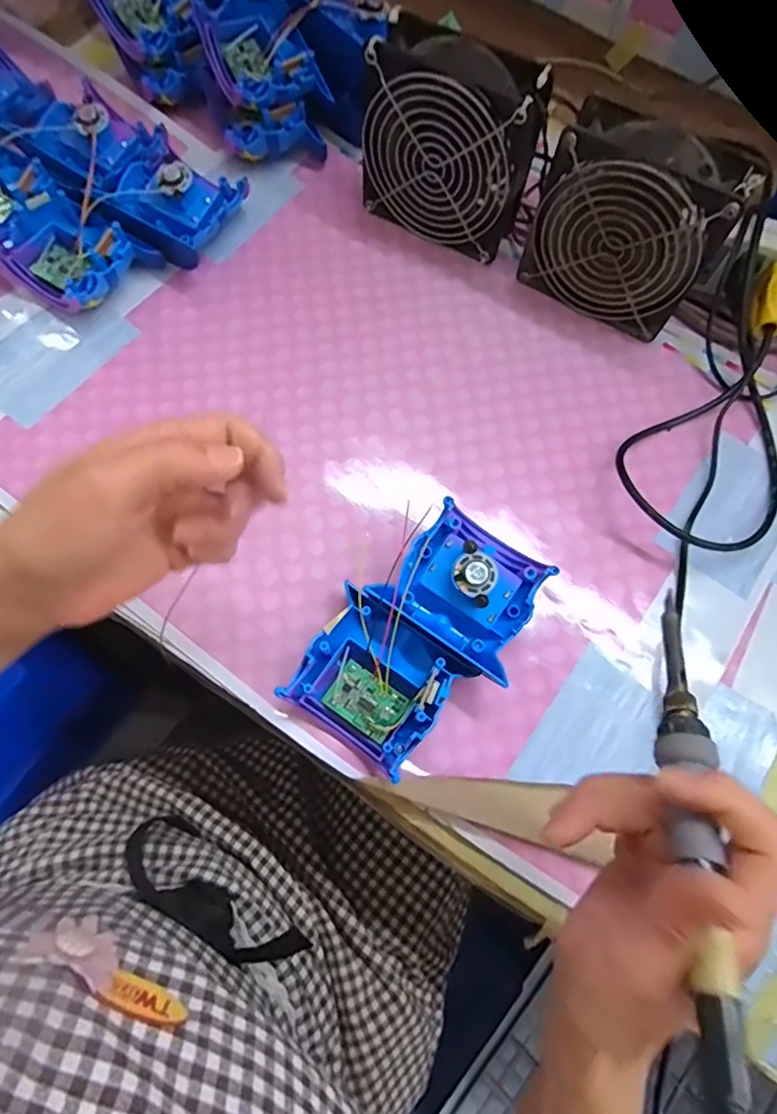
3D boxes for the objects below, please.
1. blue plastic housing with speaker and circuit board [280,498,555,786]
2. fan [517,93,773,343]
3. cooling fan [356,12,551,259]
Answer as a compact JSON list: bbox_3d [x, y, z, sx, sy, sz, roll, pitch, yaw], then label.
[{"bbox_3d":[0.022,0.046,0.331,0.096,0.041,0.154,34,74,10],"label":"blue plastic housing with speaker and circuit board"},{"bbox_3d":[0.168,-0.231,0.387,0.127,0.118,0.055,31,73,9],"label":"fan"},{"bbox_3d":[0.044,-0.296,0.402,0.121,0.120,0.049,28,72,8],"label":"cooling fan"}]

